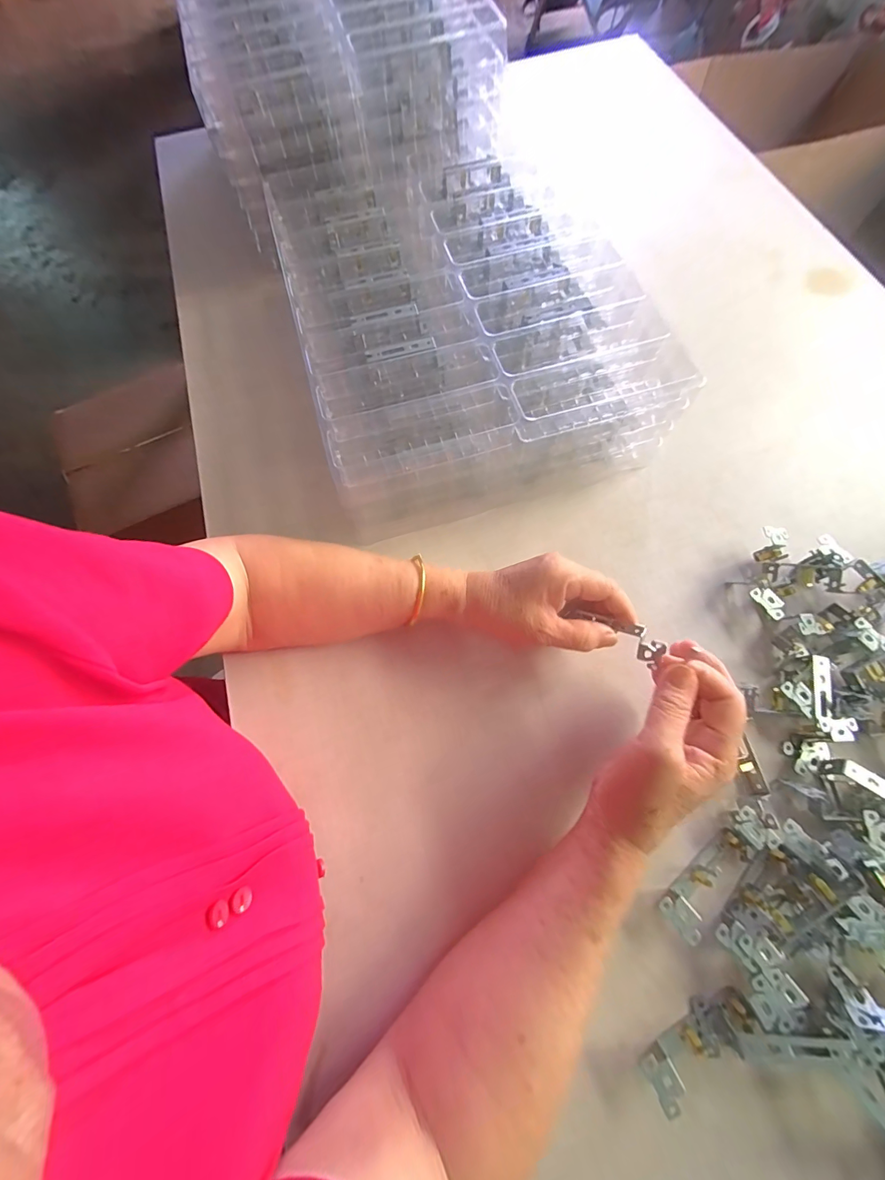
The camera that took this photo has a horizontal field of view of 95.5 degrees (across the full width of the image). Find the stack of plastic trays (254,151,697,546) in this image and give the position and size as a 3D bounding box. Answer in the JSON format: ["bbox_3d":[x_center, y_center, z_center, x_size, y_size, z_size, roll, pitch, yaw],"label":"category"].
[{"bbox_3d":[0.010,-0.320,0.466,0.331,0.106,0.462,-15,71,-4],"label":"stack of plastic trays"}]

